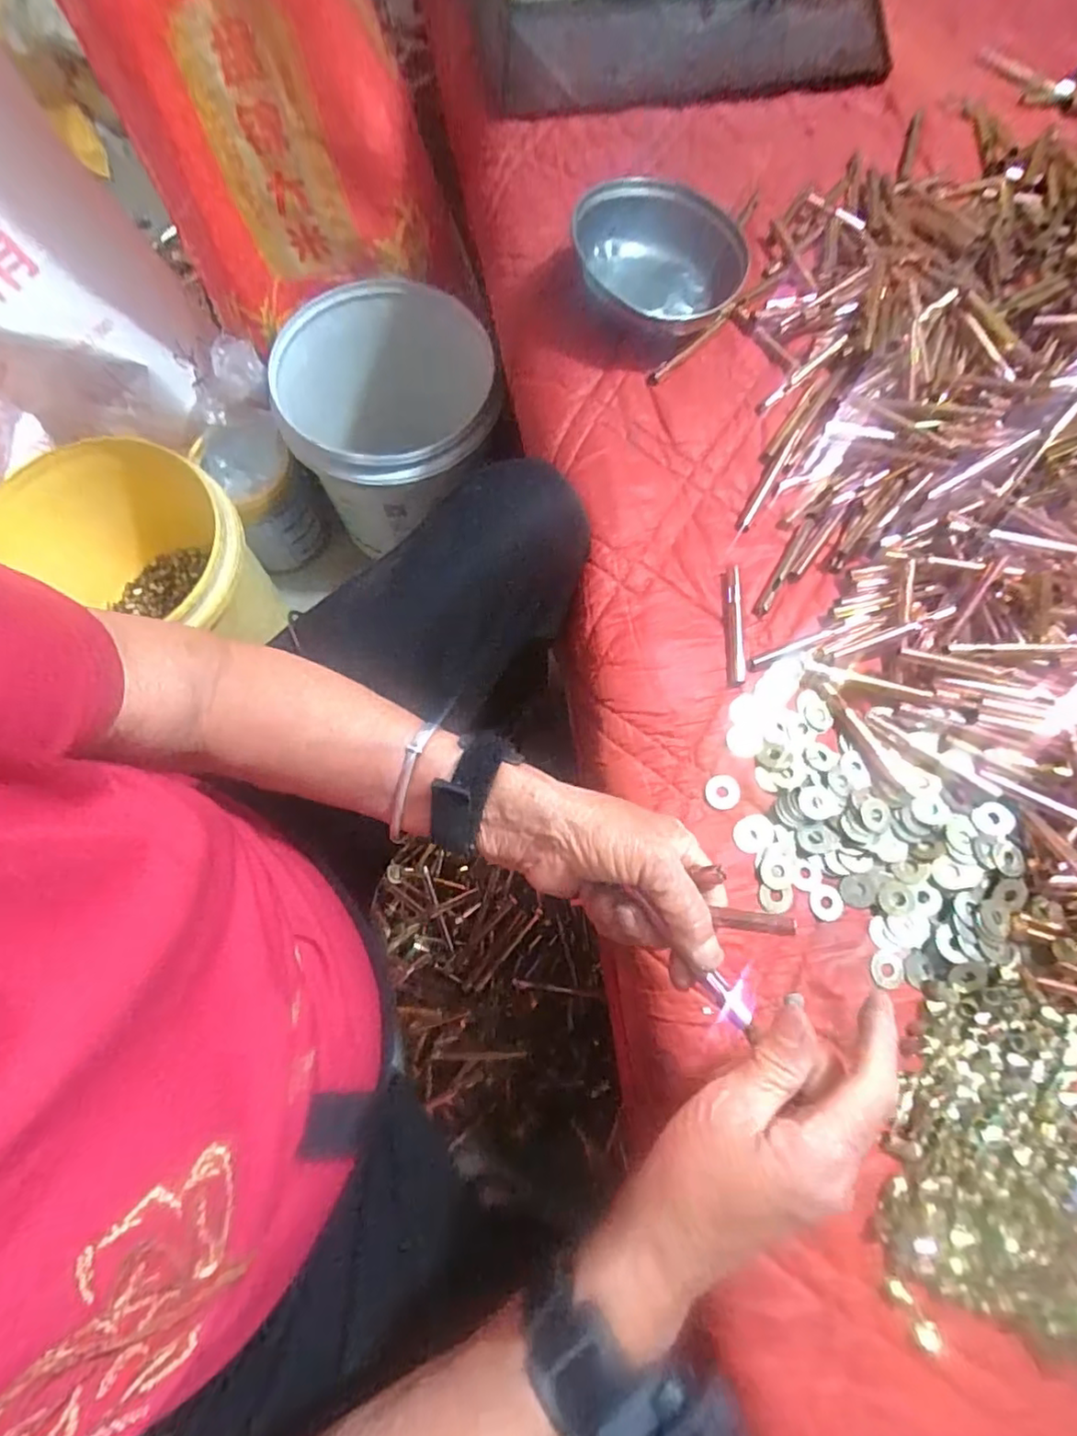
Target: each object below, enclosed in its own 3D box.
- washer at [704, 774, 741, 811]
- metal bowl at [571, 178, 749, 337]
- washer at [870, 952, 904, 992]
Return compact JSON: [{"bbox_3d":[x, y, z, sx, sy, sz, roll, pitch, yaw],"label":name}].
[{"bbox_3d":[0.123,0.049,0.408,0.023,0.004,0.023,0,74,1],"label":"washer"},{"bbox_3d":[0.104,-0.370,0.503,0.143,0.048,0.144,-24,75,-6],"label":"metal bowl"},{"bbox_3d":[0.216,0.156,0.378,0.019,0.004,0.022,-7,74,-1],"label":"washer"}]

